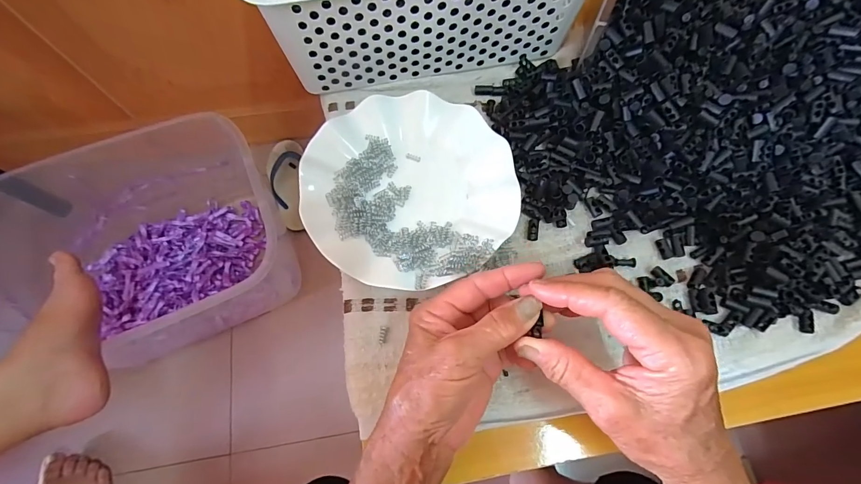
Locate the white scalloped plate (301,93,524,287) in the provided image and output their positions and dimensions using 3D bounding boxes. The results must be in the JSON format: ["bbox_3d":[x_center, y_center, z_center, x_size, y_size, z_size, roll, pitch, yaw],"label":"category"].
[{"bbox_3d":[-0.017,-0.050,0.327,0.177,0.024,0.181,0,71,-1],"label":"white scalloped plate"}]

